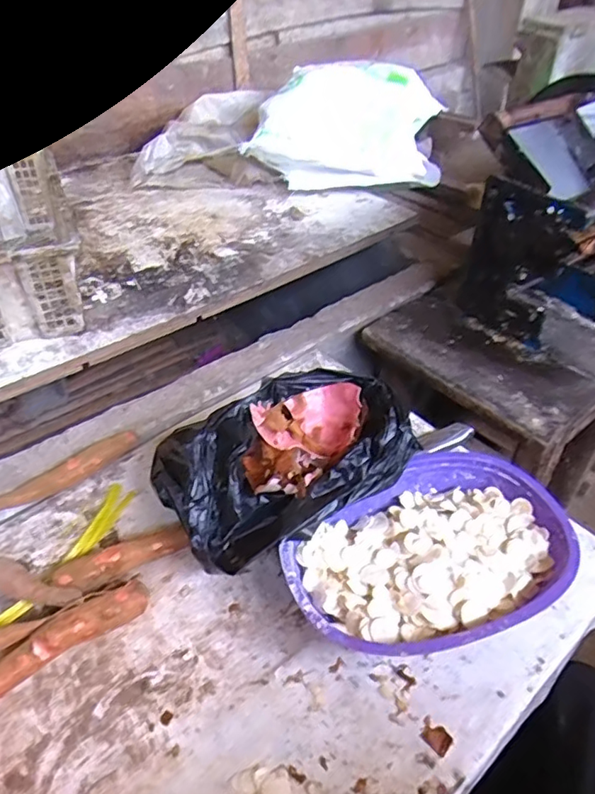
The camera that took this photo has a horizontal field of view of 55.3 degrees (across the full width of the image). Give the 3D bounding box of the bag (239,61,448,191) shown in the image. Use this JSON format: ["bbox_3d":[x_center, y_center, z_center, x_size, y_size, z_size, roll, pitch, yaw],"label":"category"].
[{"bbox_3d":[0.146,-0.689,1.422,0.418,0.237,0.487,7,40,5],"label":"bag"}]

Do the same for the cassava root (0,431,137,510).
[{"bbox_3d":[-0.302,0.100,0.742,0.195,0.028,0.036,-30,51,-30],"label":"cassava root"}]

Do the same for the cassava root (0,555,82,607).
[{"bbox_3d":[-0.319,0.194,0.626,0.187,0.027,0.039,21,45,20],"label":"cassava root"}]

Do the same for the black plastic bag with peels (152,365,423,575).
[{"bbox_3d":[-0.017,0.079,0.667,0.281,0.118,0.194,-13,44,-16],"label":"black plastic bag with peels"}]

